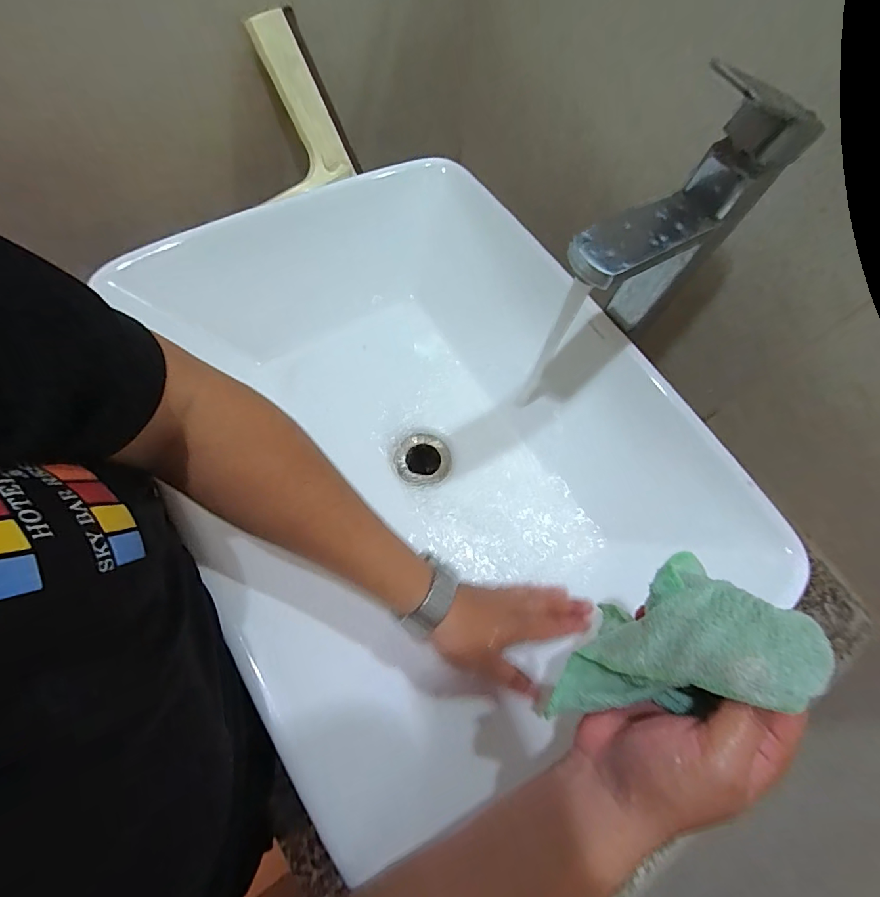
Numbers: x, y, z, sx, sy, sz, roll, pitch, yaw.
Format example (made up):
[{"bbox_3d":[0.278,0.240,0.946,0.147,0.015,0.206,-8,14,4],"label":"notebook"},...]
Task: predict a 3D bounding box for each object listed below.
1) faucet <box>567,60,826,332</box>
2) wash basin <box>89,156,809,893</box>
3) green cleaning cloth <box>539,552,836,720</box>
[{"bbox_3d":[0.159,-0.148,0.338,0.147,0.183,0.064,-41,78,-18],"label":"faucet"},{"bbox_3d":[-0.007,-0.033,0.420,0.419,0.128,0.544,-27,74,-10],"label":"wash basin"},{"bbox_3d":[0.115,0.104,0.231,0.038,0.137,0.063,-10,66,-47],"label":"green cleaning cloth"}]

